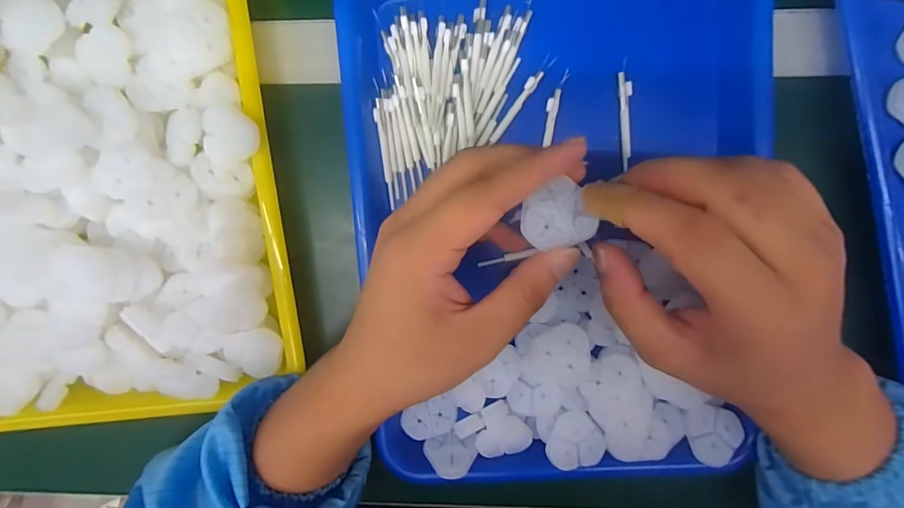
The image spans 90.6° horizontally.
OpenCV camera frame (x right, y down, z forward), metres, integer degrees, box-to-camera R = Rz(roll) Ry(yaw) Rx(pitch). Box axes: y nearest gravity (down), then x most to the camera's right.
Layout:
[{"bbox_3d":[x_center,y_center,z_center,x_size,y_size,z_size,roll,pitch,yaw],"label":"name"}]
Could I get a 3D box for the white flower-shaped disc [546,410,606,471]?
[{"bbox_3d":[0.079,0.119,0.283,0.034,0.008,0.035,0,96,3],"label":"white flower-shaped disc"}]

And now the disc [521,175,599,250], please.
[{"bbox_3d":[0.048,-0.017,0.208,0.031,0.007,0.029,0,95,4],"label":"disc"}]

